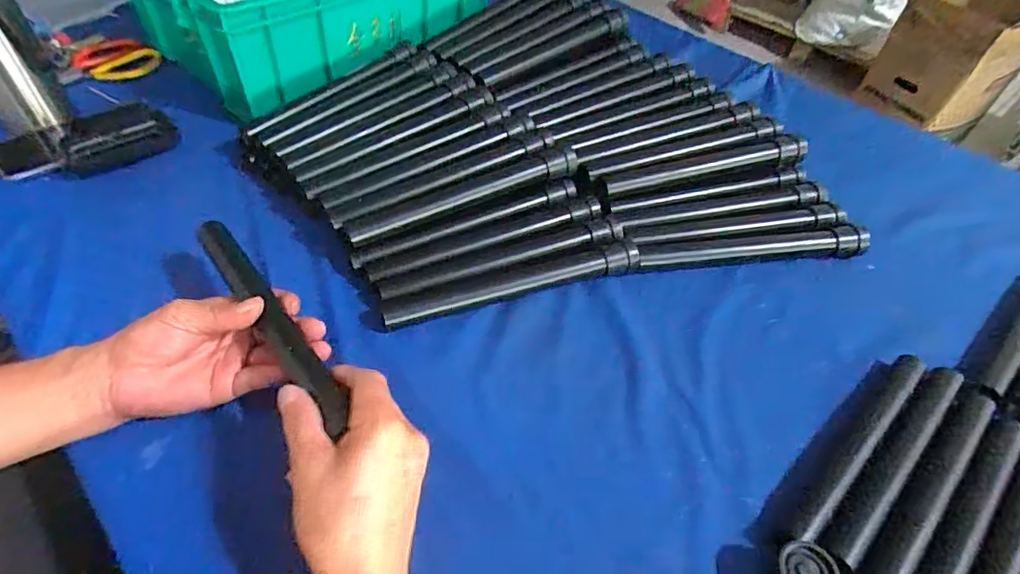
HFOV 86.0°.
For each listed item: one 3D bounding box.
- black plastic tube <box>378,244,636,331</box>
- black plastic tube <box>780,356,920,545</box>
[{"bbox_3d":[0.007,-0.004,0.512,0.250,0.021,0.027,-12,50,-15],"label":"black plastic tube"},{"bbox_3d":[0.270,0.121,0.420,0.224,0.021,0.025,-34,59,-30],"label":"black plastic tube"}]

